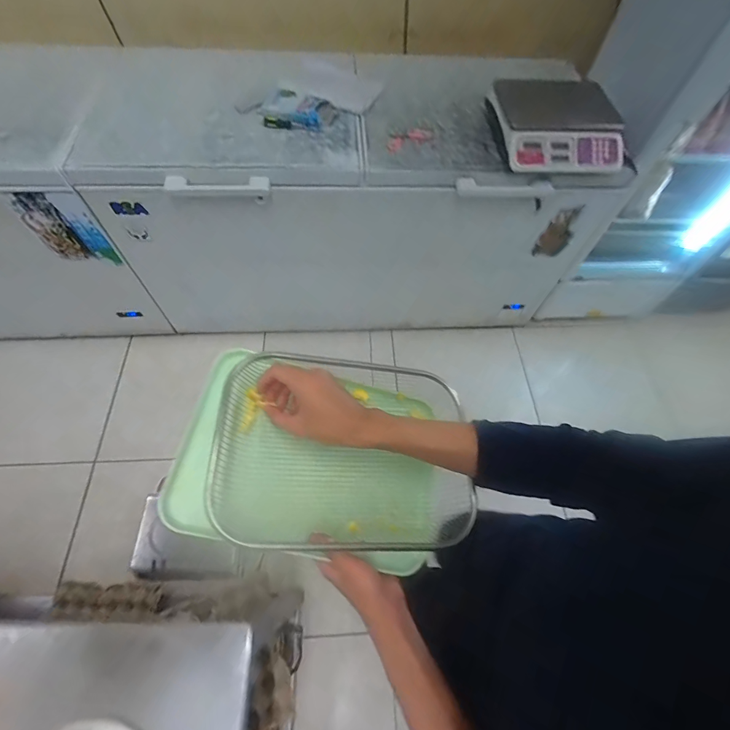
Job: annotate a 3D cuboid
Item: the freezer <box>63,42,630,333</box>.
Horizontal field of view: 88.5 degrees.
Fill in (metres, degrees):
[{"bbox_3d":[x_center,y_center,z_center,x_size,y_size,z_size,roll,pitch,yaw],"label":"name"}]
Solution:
[{"bbox_3d":[-0.024,-0.635,1.580,1.688,0.890,0.693,0,63,0],"label":"freezer"}]

